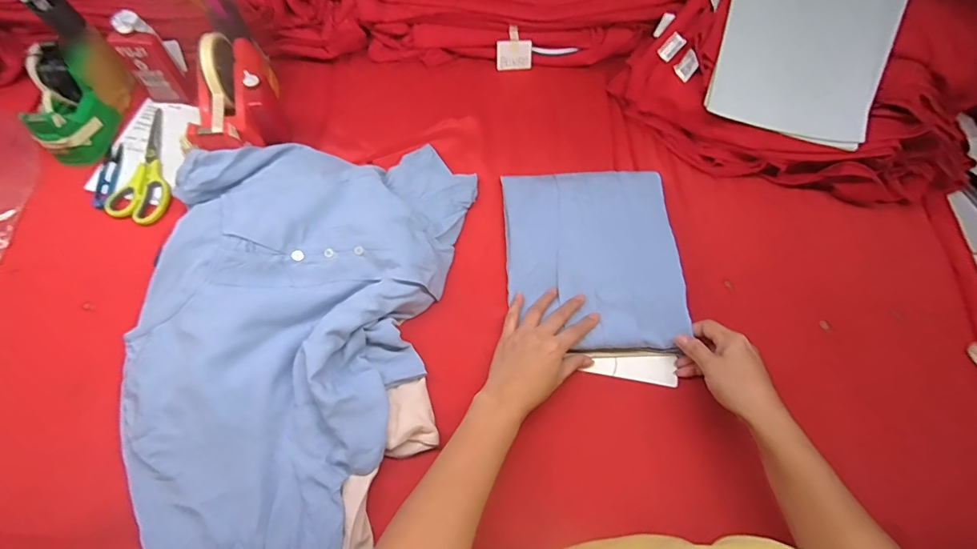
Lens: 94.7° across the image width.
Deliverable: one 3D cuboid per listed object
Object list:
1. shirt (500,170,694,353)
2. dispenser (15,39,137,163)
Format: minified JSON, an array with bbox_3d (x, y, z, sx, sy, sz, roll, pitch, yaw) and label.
[{"bbox_3d":[0.127,-0.028,0.560,0.207,0.022,0.237,-4,70,3],"label":"shirt"},{"bbox_3d":[-0.547,-0.239,0.601,0.067,0.083,0.159,-2,62,-4],"label":"dispenser"}]

